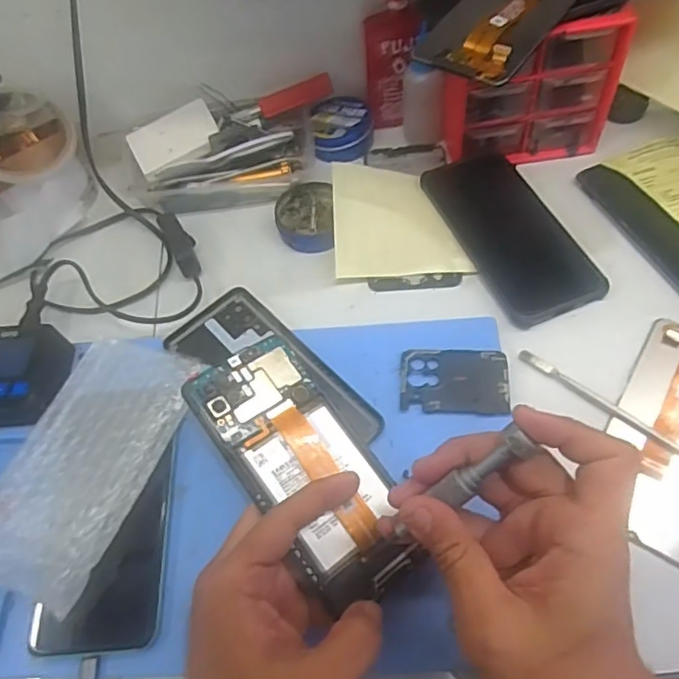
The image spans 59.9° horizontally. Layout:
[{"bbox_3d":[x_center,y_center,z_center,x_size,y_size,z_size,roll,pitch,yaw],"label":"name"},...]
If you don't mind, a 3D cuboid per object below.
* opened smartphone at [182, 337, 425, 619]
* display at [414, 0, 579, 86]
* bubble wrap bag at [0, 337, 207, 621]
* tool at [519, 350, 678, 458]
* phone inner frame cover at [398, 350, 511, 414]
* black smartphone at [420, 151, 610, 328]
[{"bbox_3d":[-0.019,0.071,0.337,0.071,0.008,0.153,-29,72,-27],"label":"opened smartphone"},{"bbox_3d":[0.121,-0.235,0.413,0.074,0.011,0.154,27,66,21],"label":"display"},{"bbox_3d":[-0.160,0.076,0.378,0.089,0.025,0.166,12,60,14],"label":"bubble wrap bag"},{"bbox_3d":[0.187,0.052,0.375,0.160,0.004,0.010,36,68,25],"label":"tool"},{"bbox_3d":[0.078,0.028,0.396,0.071,0.004,0.046,0,59,8],"label":"phone inner frame cover"},{"bbox_3d":[0.134,-0.087,0.464,0.080,0.008,0.166,-22,58,-7],"label":"black smartphone"}]

